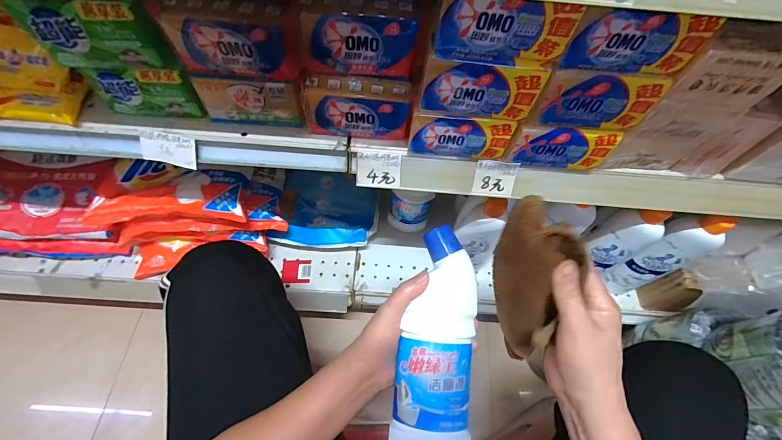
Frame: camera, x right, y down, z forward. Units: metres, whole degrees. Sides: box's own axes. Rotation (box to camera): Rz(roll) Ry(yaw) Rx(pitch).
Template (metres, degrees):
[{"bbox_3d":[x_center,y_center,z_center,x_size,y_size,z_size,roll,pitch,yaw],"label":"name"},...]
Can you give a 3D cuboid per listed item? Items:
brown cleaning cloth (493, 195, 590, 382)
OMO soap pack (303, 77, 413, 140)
[{"bbox_3d":[0.130,0.057,0.321,0.047,0.154,0.067,-3,23,-5],"label":"brown cleaning cloth"},{"bbox_3d":[-0.035,-0.124,0.391,0.114,0.062,0.040,7,62,0],"label":"OMO soap pack"}]

